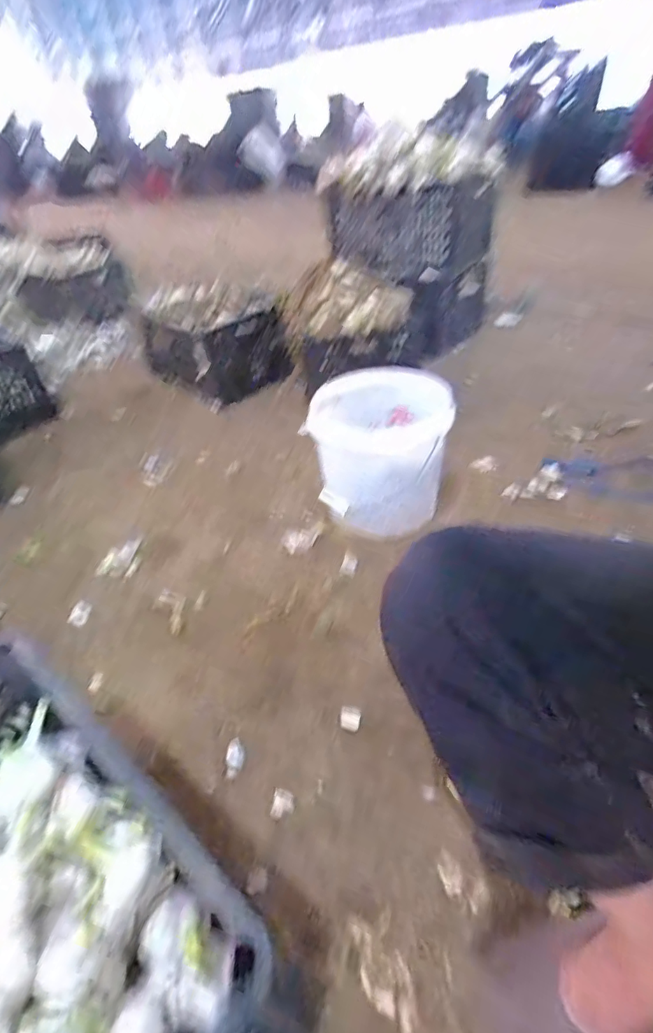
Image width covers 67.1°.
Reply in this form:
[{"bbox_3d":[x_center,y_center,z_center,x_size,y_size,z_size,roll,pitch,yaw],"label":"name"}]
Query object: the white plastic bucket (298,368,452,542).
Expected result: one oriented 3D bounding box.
[{"bbox_3d":[0.105,-0.125,0.932,0.232,0.221,0.229,6,40,15],"label":"white plastic bucket"}]

